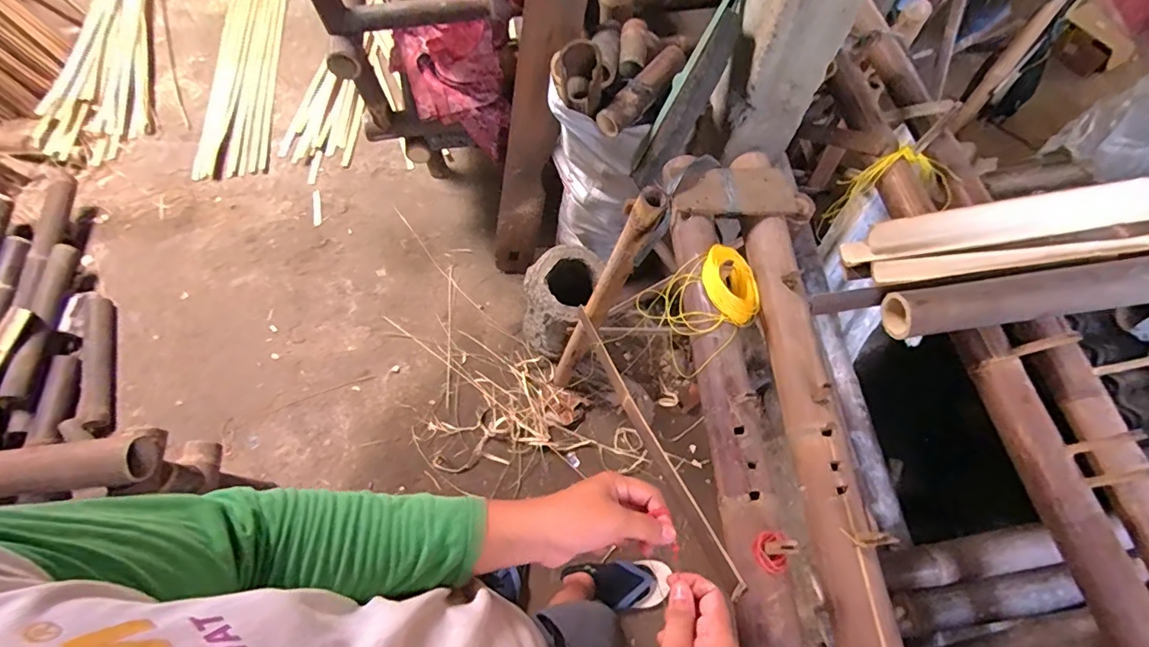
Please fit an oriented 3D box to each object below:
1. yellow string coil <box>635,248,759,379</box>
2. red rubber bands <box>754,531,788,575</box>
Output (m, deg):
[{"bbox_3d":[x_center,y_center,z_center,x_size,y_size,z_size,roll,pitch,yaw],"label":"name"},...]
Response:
[{"bbox_3d":[0.198,-0.028,0.713,0.172,0.078,0.145,-26,69,-13],"label":"yellow string coil"},{"bbox_3d":[0.222,0.259,0.559,0.034,0.010,0.043,0,66,-2],"label":"red rubber bands"}]

